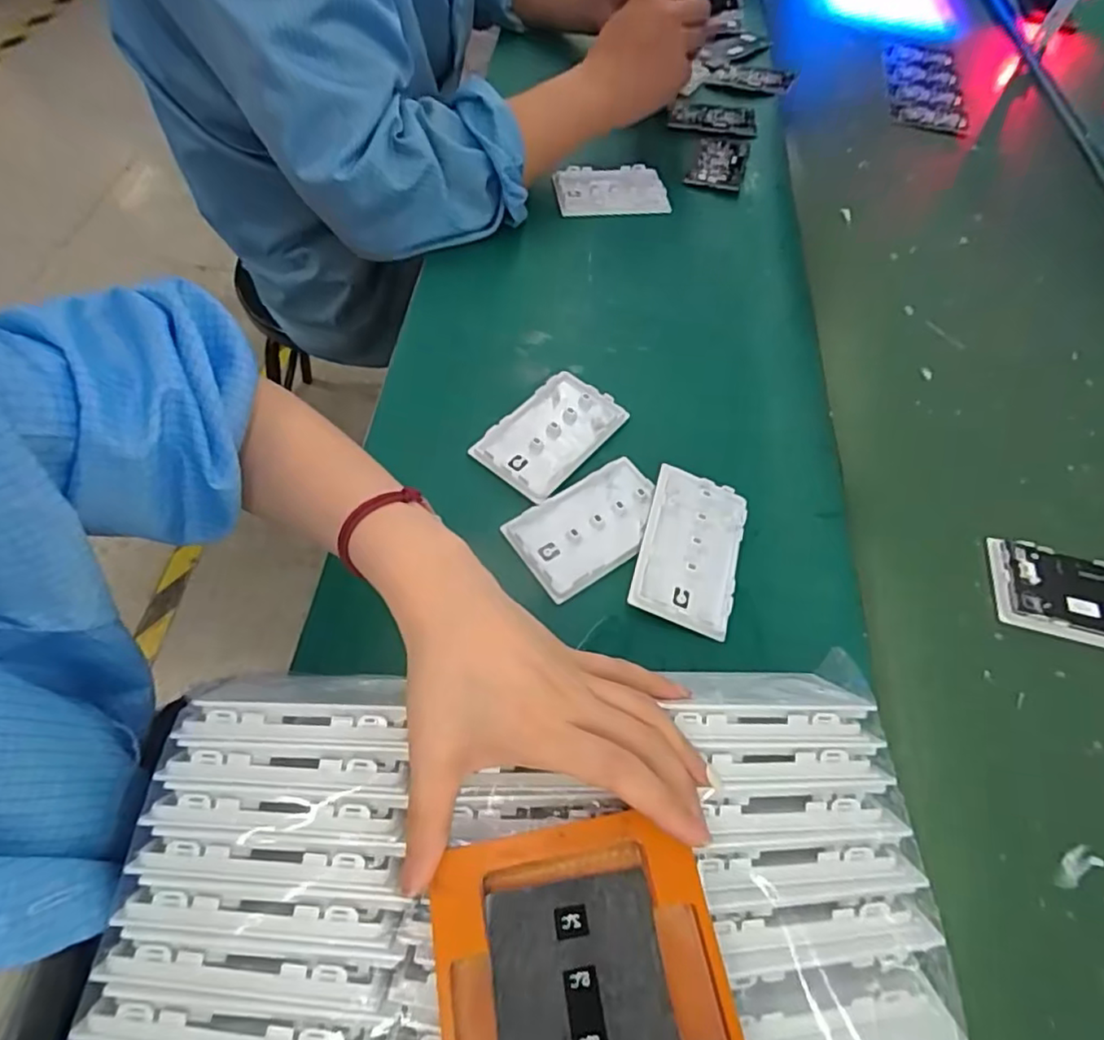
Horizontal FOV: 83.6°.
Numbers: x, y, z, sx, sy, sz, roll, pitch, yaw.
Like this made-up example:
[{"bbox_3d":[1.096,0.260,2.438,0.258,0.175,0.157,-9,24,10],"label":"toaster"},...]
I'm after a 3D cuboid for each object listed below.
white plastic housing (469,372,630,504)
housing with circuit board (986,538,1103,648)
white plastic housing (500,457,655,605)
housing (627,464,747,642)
[{"bbox_3d":[0.000,-0.063,0.448,0.066,0.010,0.103,37,66,16],"label":"white plastic housing"},{"bbox_3d":[0.345,0.050,0.406,0.100,0.009,0.063,16,62,6],"label":"housing with circuit board"},{"bbox_3d":[0.027,0.003,0.414,0.104,0.009,0.065,-30,67,-18],"label":"white plastic housing"},{"bbox_3d":[0.088,0.016,0.390,0.062,0.018,0.102,15,62,6],"label":"housing"}]

